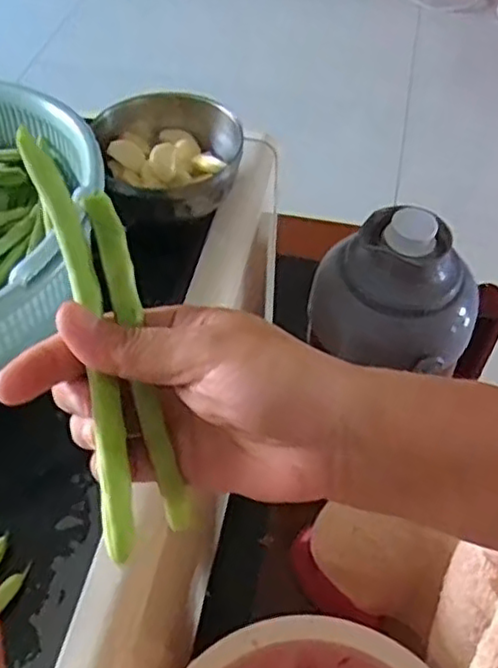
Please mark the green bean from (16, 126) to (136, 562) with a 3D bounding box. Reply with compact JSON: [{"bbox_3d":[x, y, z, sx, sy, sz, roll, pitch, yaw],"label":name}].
[{"bbox_3d":[-0.064,0.000,0.260,0.018,0.016,0.166,-12,78,-10],"label":"green bean"}]

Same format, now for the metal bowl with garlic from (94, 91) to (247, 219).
[{"bbox_3d":[-0.070,-0.152,0.558,0.123,0.049,0.109,35,59,24],"label":"metal bowl with garlic"}]

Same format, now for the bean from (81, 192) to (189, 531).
[{"bbox_3d":[-0.044,0.011,0.277,0.013,0.016,0.142,-13,90,-11],"label":"bean"}]

